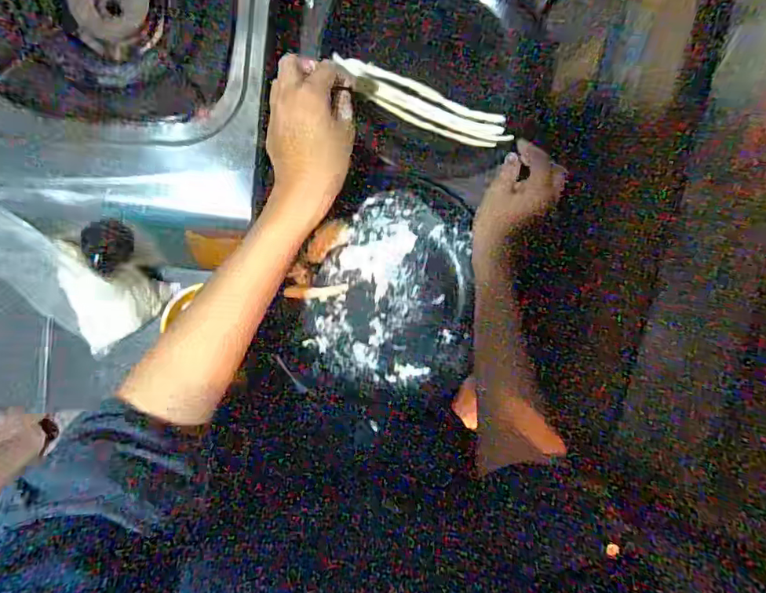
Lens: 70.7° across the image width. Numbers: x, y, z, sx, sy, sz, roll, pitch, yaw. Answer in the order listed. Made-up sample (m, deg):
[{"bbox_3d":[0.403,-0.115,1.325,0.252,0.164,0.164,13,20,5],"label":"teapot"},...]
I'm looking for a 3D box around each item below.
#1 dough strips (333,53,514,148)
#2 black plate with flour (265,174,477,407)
[{"bbox_3d":[0.046,-0.215,0.602,0.200,0.019,0.045,23,91,-6],"label":"dough strips"},{"bbox_3d":[-0.008,-0.006,0.598,0.211,0.024,0.245,1,92,-4],"label":"black plate with flour"}]

